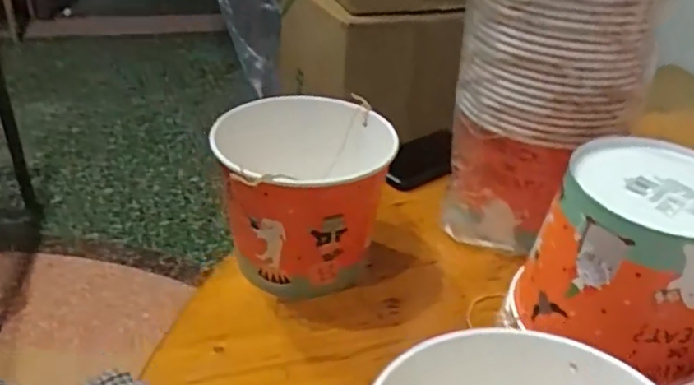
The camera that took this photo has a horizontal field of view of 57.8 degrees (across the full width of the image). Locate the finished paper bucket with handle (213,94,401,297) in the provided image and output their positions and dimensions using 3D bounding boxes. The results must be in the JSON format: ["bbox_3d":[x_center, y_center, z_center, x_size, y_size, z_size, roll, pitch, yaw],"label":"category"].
[{"bbox_3d":[-0.041,0.008,0.591,0.154,0.137,0.153,2,33,-4],"label":"finished paper bucket with handle"}]

